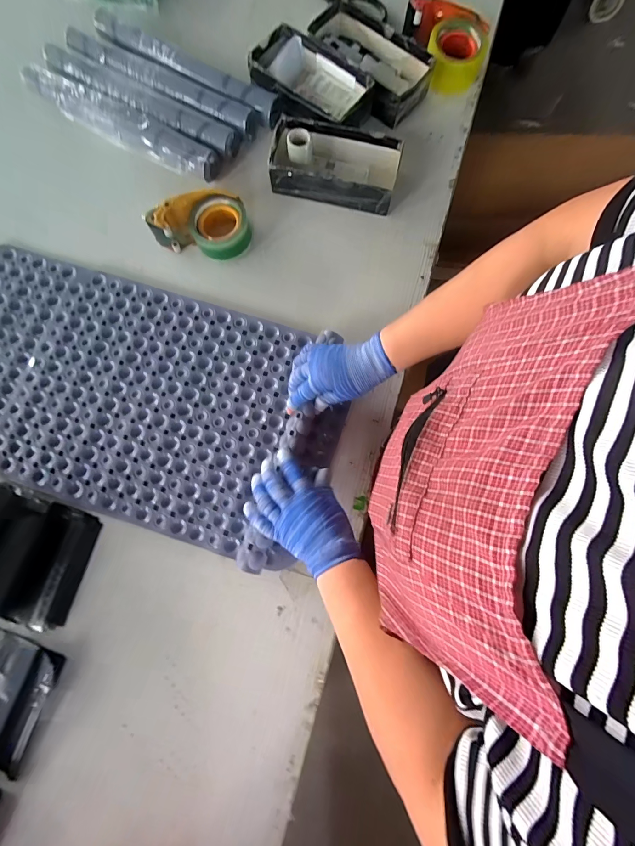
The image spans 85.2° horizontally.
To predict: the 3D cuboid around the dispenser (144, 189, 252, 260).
[{"bbox_3d":[-0.193,-0.332,0.575,0.162,0.048,0.096,12,80,1],"label":"dispenser"}]

